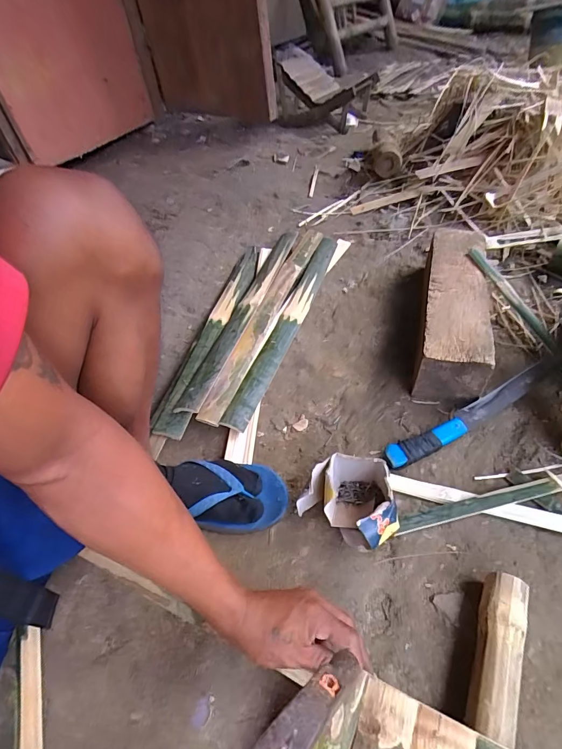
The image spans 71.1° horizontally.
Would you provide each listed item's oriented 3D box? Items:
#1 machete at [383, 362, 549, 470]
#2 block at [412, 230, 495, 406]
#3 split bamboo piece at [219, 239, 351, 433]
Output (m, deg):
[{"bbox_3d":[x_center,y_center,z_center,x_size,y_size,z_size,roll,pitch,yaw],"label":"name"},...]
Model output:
[{"bbox_3d":[0.313,0.062,0.628,0.344,0.035,0.043,-25,51,-13],"label":"machete"},{"bbox_3d":[0.334,-0.141,0.764,0.112,0.109,0.440,10,52,16],"label":"block"},{"bbox_3d":[0.034,-0.141,0.832,0.053,0.044,0.637,13,53,18],"label":"split bamboo piece"}]

